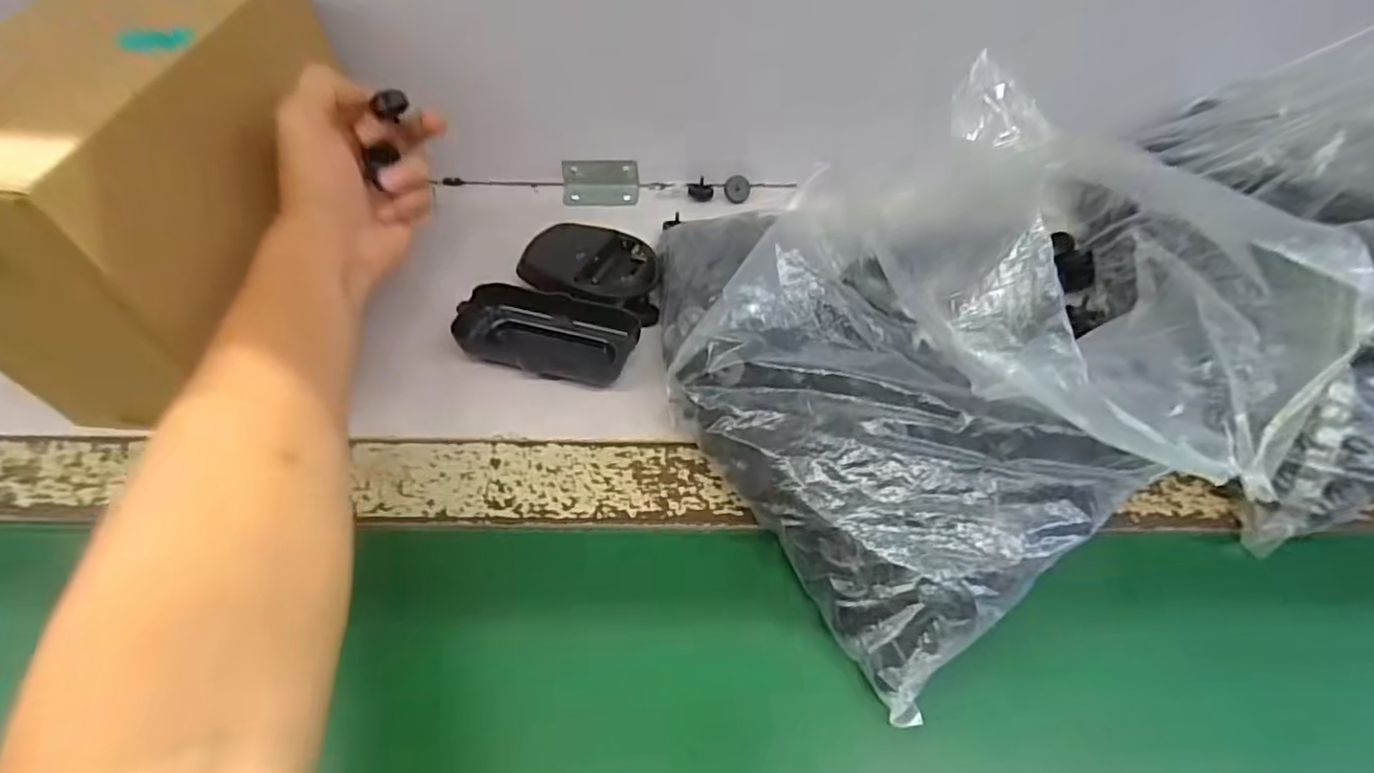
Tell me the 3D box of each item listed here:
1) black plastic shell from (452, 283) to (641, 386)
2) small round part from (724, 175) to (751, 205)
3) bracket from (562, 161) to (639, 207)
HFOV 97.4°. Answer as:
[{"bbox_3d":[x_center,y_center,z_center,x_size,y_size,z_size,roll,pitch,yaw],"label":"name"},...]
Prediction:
[{"bbox_3d":[-0.085,-0.035,0.378,0.108,0.024,0.055,13,54,11],"label":"black plastic shell"},{"bbox_3d":[0.039,-0.153,0.472,0.020,0.010,0.022,-10,94,-6],"label":"small round part"},{"bbox_3d":[-0.068,-0.162,0.478,0.059,0.024,0.032,-2,53,0],"label":"bracket"}]

